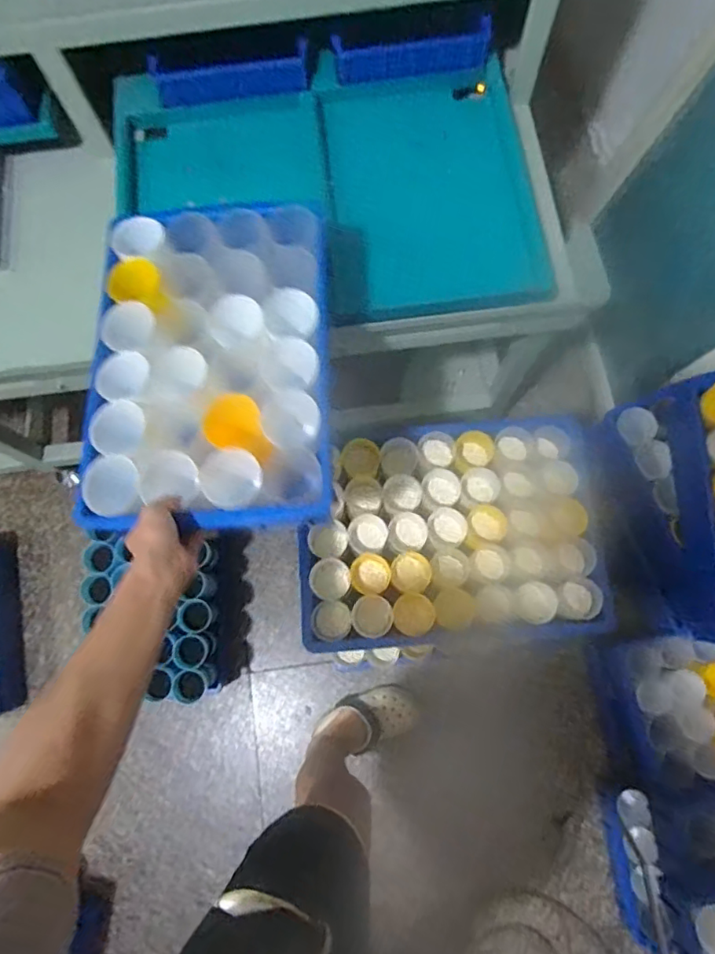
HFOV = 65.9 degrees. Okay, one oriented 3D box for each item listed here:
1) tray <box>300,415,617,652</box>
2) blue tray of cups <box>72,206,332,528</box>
[{"bbox_3d":[0.152,0.076,0.886,0.458,0.073,0.374,1,75,2],"label":"tray"},{"bbox_3d":[-0.168,-0.144,0.637,0.266,0.066,0.401,-2,75,1],"label":"blue tray of cups"}]

